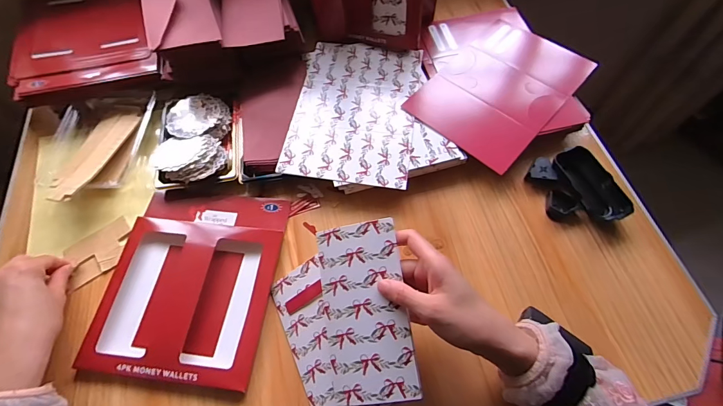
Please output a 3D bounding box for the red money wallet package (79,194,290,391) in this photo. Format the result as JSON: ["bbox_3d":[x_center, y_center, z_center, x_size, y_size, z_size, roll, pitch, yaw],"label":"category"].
[{"bbox_3d":[-0.204,0.089,0.452,0.190,0.017,0.232,5,62,5],"label":"red money wallet package"}]

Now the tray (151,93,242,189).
[{"bbox_3d":[-0.237,-0.092,0.539,0.120,0.037,0.152,-9,62,-3],"label":"tray"}]

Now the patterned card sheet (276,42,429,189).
[{"bbox_3d":[-0.007,-0.142,0.545,0.176,0.004,0.253,8,63,6],"label":"patterned card sheet"}]

